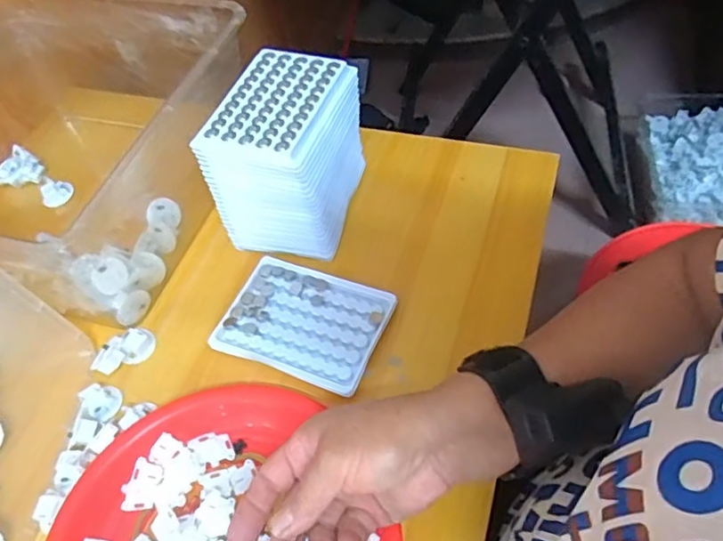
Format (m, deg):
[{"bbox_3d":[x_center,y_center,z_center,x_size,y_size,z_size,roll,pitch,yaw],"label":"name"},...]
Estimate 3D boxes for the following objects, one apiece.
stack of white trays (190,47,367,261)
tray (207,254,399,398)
[{"bbox_3d":[-0.063,-0.101,0.528,0.103,0.116,0.124,10,56,11],"label":"stack of white trays"},{"bbox_3d":[-0.047,0.042,0.495,0.128,0.012,0.094,18,58,16],"label":"tray"}]

